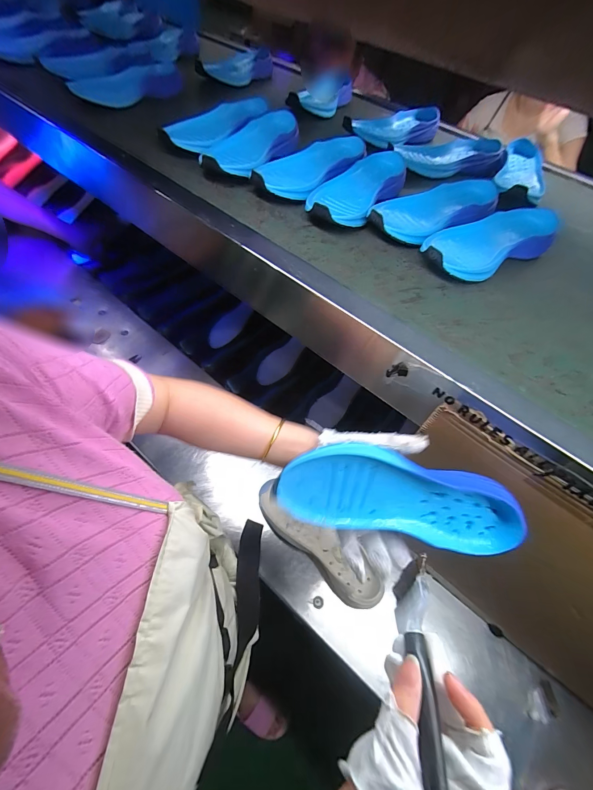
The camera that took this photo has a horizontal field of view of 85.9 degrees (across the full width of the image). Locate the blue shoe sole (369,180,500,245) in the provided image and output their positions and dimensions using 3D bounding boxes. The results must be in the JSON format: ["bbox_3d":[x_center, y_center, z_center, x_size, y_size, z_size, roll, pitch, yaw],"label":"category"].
[{"bbox_3d":[0.216,-0.290,0.500,0.237,0.042,0.099,-27,58,-23],"label":"blue shoe sole"}]

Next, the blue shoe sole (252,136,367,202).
[{"bbox_3d":[0.022,-0.385,0.541,0.103,0.050,0.252,33,56,20],"label":"blue shoe sole"}]

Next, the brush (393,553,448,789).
[{"bbox_3d":[0.087,0.193,0.220,0.021,0.028,0.146,8,42,2],"label":"brush"}]

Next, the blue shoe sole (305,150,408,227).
[{"bbox_3d":[0.103,-0.337,0.524,0.100,0.047,0.273,28,55,18],"label":"blue shoe sole"}]

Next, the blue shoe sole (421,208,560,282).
[{"bbox_3d":[0.273,-0.221,0.463,0.223,0.053,0.092,-25,57,-22],"label":"blue shoe sole"}]

